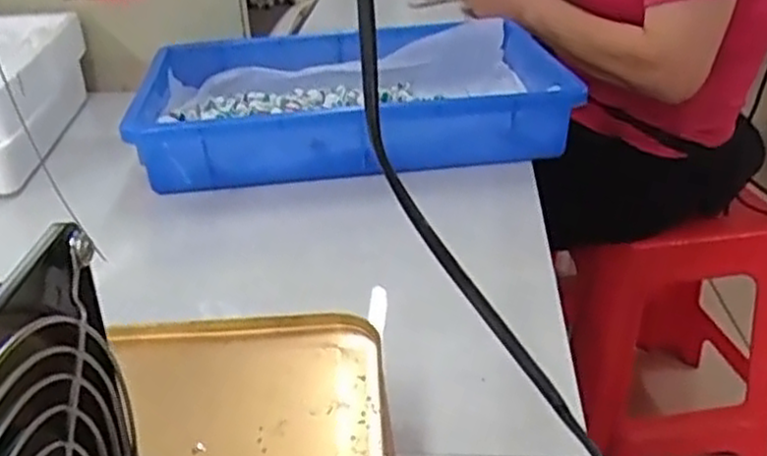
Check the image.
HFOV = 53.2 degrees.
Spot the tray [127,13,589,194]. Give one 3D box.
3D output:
[{"bbox_3d":[-0.031,-0.121,0.707,0.364,0.060,0.243,-4,28,-4],"label":"tray"}]

